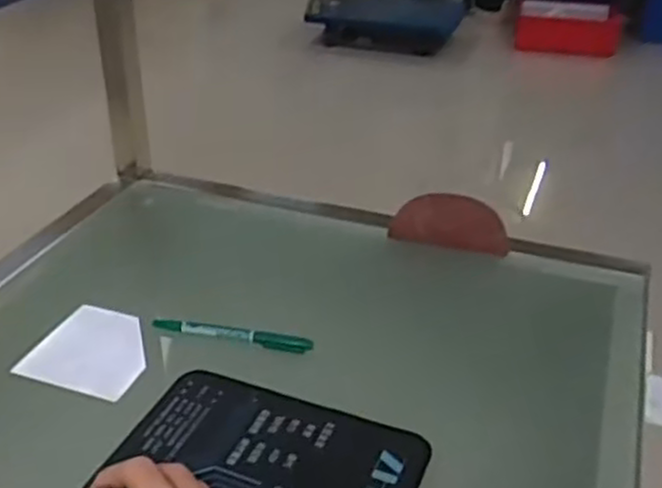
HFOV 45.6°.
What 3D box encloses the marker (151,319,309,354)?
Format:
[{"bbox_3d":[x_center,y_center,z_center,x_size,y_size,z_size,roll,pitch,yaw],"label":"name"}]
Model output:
[{"bbox_3d":[-0.085,0.078,0.676,0.137,0.015,0.016,7,32,8],"label":"marker"}]

